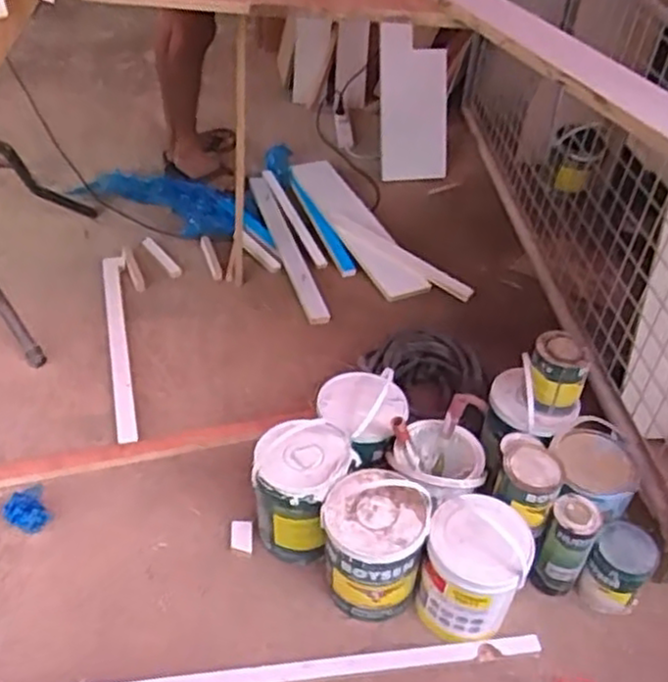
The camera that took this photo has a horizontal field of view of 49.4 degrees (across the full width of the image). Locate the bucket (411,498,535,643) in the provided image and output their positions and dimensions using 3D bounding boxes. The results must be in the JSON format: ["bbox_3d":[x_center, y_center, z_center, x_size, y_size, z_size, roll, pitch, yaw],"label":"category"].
[{"bbox_3d":[0.237,0.392,1.257,0.165,0.220,0.180,3,40,-2],"label":"bucket"}]

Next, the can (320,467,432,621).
[{"bbox_3d":[0.066,0.348,1.268,0.173,0.249,0.174,12,41,9],"label":"can"}]

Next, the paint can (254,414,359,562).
[{"bbox_3d":[-0.064,0.282,1.353,0.170,0.237,0.173,3,40,-2],"label":"paint can"}]

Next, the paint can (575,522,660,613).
[{"bbox_3d":[0.518,0.415,1.325,0.102,0.133,0.125,32,47,28],"label":"paint can"}]

